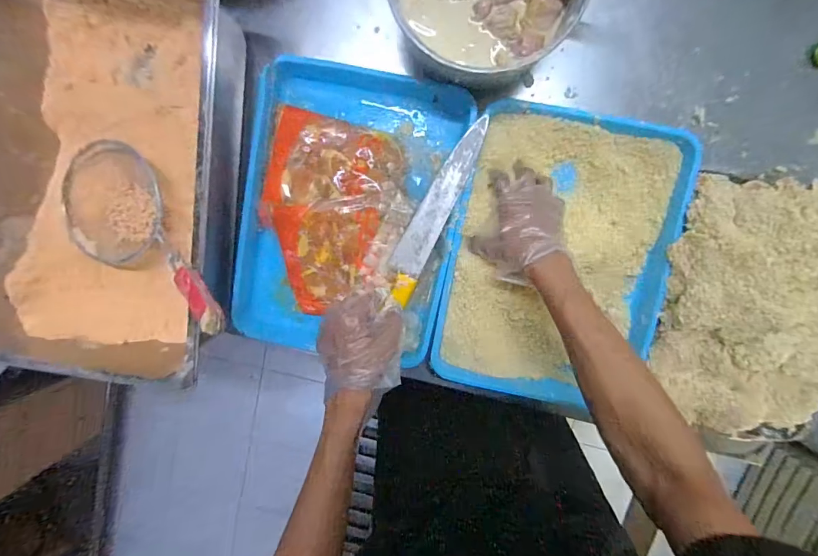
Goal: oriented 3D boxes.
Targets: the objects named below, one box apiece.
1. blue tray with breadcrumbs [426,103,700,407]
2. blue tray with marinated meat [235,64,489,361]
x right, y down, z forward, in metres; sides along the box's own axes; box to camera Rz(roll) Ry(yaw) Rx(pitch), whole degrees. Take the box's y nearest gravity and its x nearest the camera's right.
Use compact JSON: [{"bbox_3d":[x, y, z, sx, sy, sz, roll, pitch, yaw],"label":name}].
[{"bbox_3d":[0.215,-0.022,0.586,0.290,0.049,0.407,13,100,1],"label":"blue tray with breadcrumbs"},{"bbox_3d":[-0.081,-0.088,0.605,0.311,0.055,0.416,10,100,1],"label":"blue tray with marinated meat"}]

